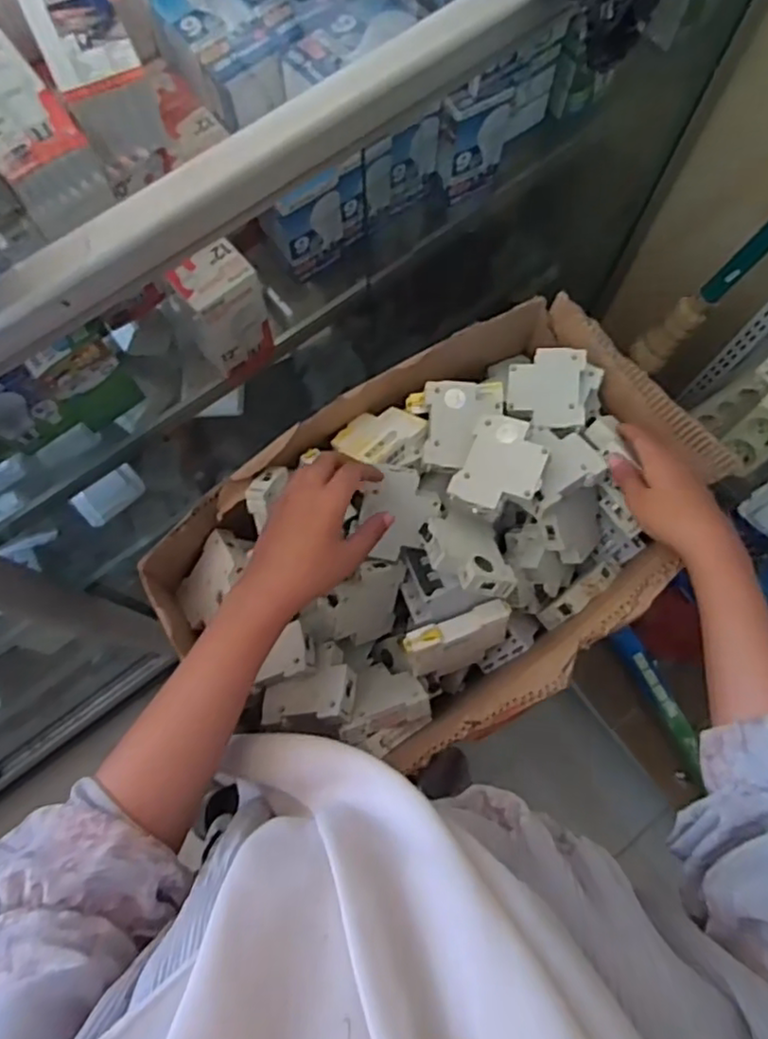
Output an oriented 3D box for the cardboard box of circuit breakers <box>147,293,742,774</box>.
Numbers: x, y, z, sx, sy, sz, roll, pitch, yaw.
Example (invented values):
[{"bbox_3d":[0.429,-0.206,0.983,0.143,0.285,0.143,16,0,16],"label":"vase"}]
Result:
[{"bbox_3d":[0.054,0.011,0.572,0.444,0.133,0.269,-36,77,-9],"label":"cardboard box of circuit breakers"}]

